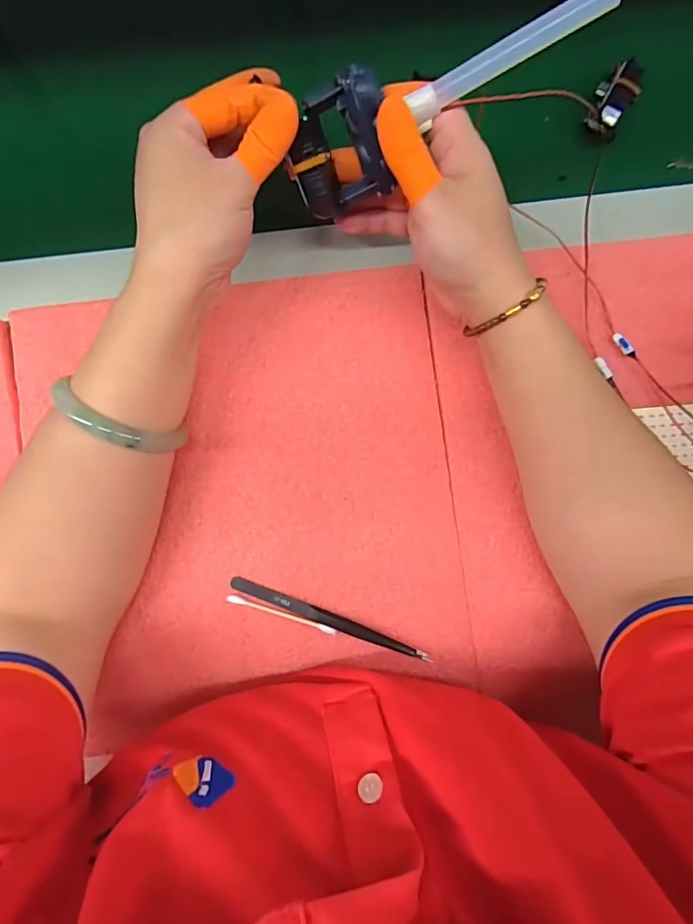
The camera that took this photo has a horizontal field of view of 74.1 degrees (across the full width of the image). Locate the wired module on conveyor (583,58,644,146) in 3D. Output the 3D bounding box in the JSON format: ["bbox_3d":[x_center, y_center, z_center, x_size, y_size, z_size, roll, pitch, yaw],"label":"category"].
[{"bbox_3d":[0.187,-0.253,0.319,0.025,0.017,0.054,29,87,-1],"label":"wired module on conveyor"}]

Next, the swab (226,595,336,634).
[{"bbox_3d":[-0.042,0.099,0.296,0.072,0.004,0.005,18,88,-2],"label":"swab"}]

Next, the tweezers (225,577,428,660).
[{"bbox_3d":[-0.010,0.102,0.295,0.134,0.010,0.009,22,88,-2],"label":"tweezers"}]

